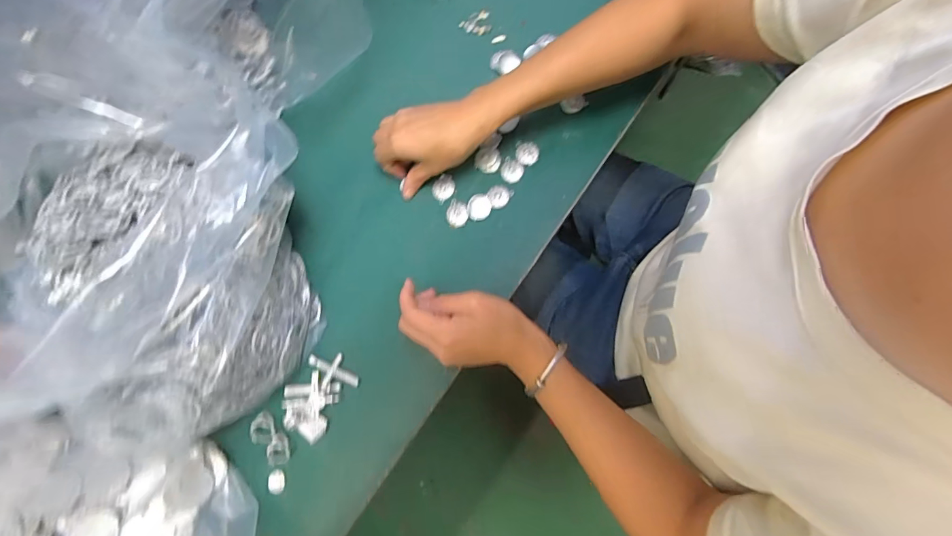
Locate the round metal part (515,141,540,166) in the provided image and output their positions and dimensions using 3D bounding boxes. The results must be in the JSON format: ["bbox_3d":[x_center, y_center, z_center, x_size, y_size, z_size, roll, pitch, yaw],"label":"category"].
[{"bbox_3d":[0.055,-0.121,0.459,0.024,0.009,0.025,-1,76,4],"label":"round metal part"}]

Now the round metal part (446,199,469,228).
[{"bbox_3d":[-0.020,-0.058,0.449,0.021,0.005,0.031,-10,75,1],"label":"round metal part"}]

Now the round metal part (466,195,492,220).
[{"bbox_3d":[0.003,-0.063,0.445,0.024,0.009,0.025,-1,76,4],"label":"round metal part"}]

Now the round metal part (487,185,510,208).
[{"bbox_3d":[0.023,-0.076,0.445,0.022,0.004,0.023,-1,76,4],"label":"round metal part"}]

